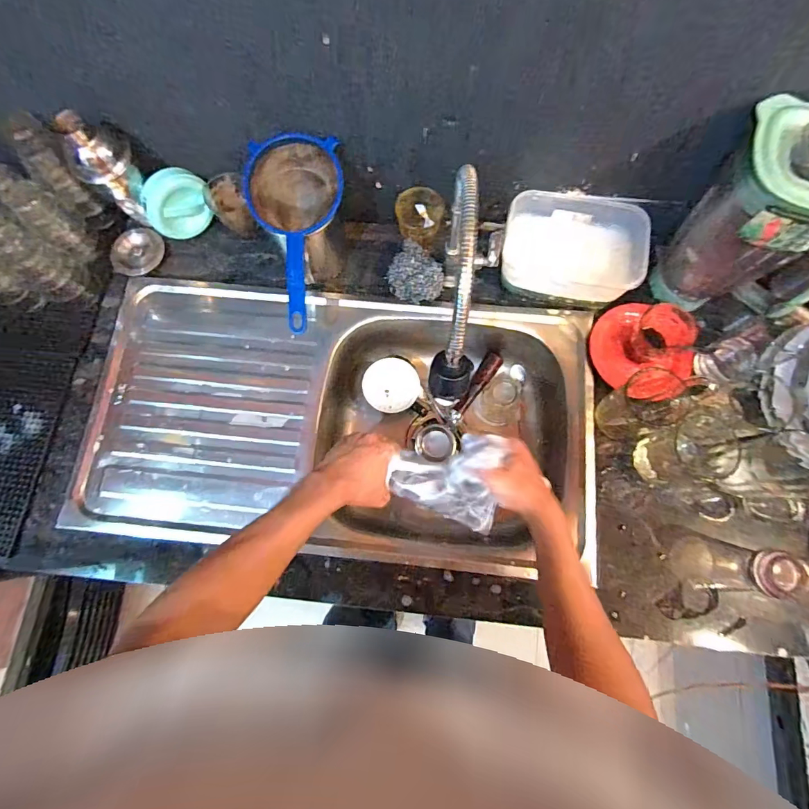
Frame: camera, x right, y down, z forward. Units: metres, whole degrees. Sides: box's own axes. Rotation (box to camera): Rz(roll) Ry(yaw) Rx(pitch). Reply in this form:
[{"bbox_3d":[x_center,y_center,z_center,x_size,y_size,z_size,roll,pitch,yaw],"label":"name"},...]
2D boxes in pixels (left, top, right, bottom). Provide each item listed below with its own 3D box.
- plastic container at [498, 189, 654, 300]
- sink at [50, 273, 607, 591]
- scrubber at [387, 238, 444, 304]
[{"bbox_3d":[0.249,-0.230,0.639,0.201,0.076,0.150,10,76,4],"label":"plastic container"},{"bbox_3d":[-0.098,0.029,0.695,0.747,0.131,0.403,5,76,3],"label":"sink"},{"bbox_3d":[0.017,-0.198,0.663,0.092,0.034,0.073,44,79,12],"label":"scrubber"}]

